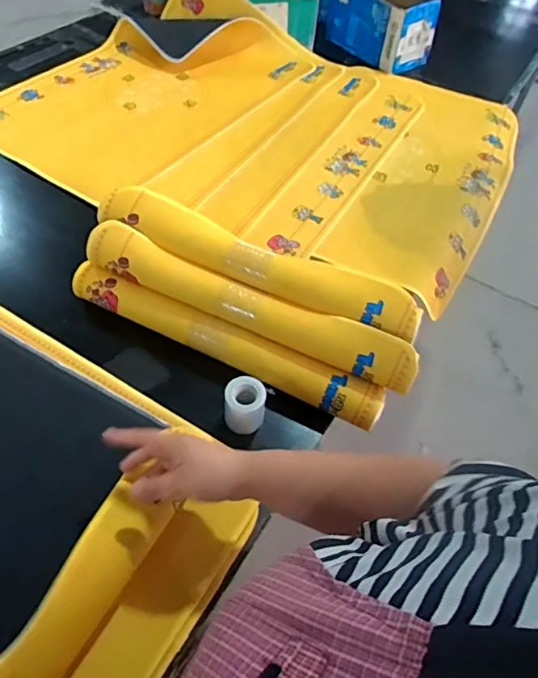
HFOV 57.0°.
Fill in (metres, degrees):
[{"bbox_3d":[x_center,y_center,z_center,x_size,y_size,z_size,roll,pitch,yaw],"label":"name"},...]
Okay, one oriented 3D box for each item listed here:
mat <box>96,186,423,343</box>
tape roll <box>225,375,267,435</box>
[{"bbox_3d":[-0.024,-0.117,0.724,0.501,0.046,0.068,25,54,13],"label":"mat"},{"bbox_3d":[-0.034,0.092,0.671,0.057,0.059,0.061,-1,53,-7],"label":"tape roll"}]

